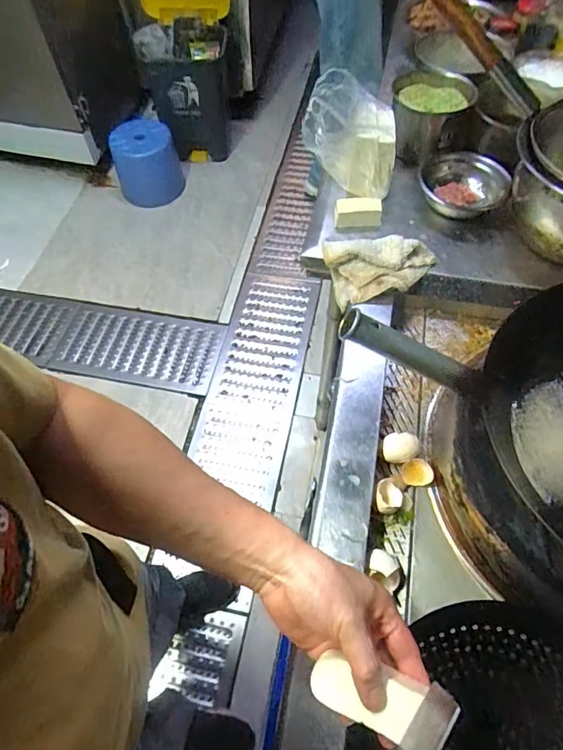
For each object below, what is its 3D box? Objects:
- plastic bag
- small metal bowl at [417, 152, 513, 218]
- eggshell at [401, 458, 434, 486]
[{"bbox_3d":[0.125,-0.446,0.885,0.148,0.126,0.202,-3,59,-1],"label":"plastic bag"},{"bbox_3d":[0.335,-0.351,0.862,0.134,0.057,0.128,0,59,1],"label":"small metal bowl"},{"bbox_3d":[0.183,0.133,0.635,0.037,0.017,0.034,0,59,1],"label":"eggshell"}]

